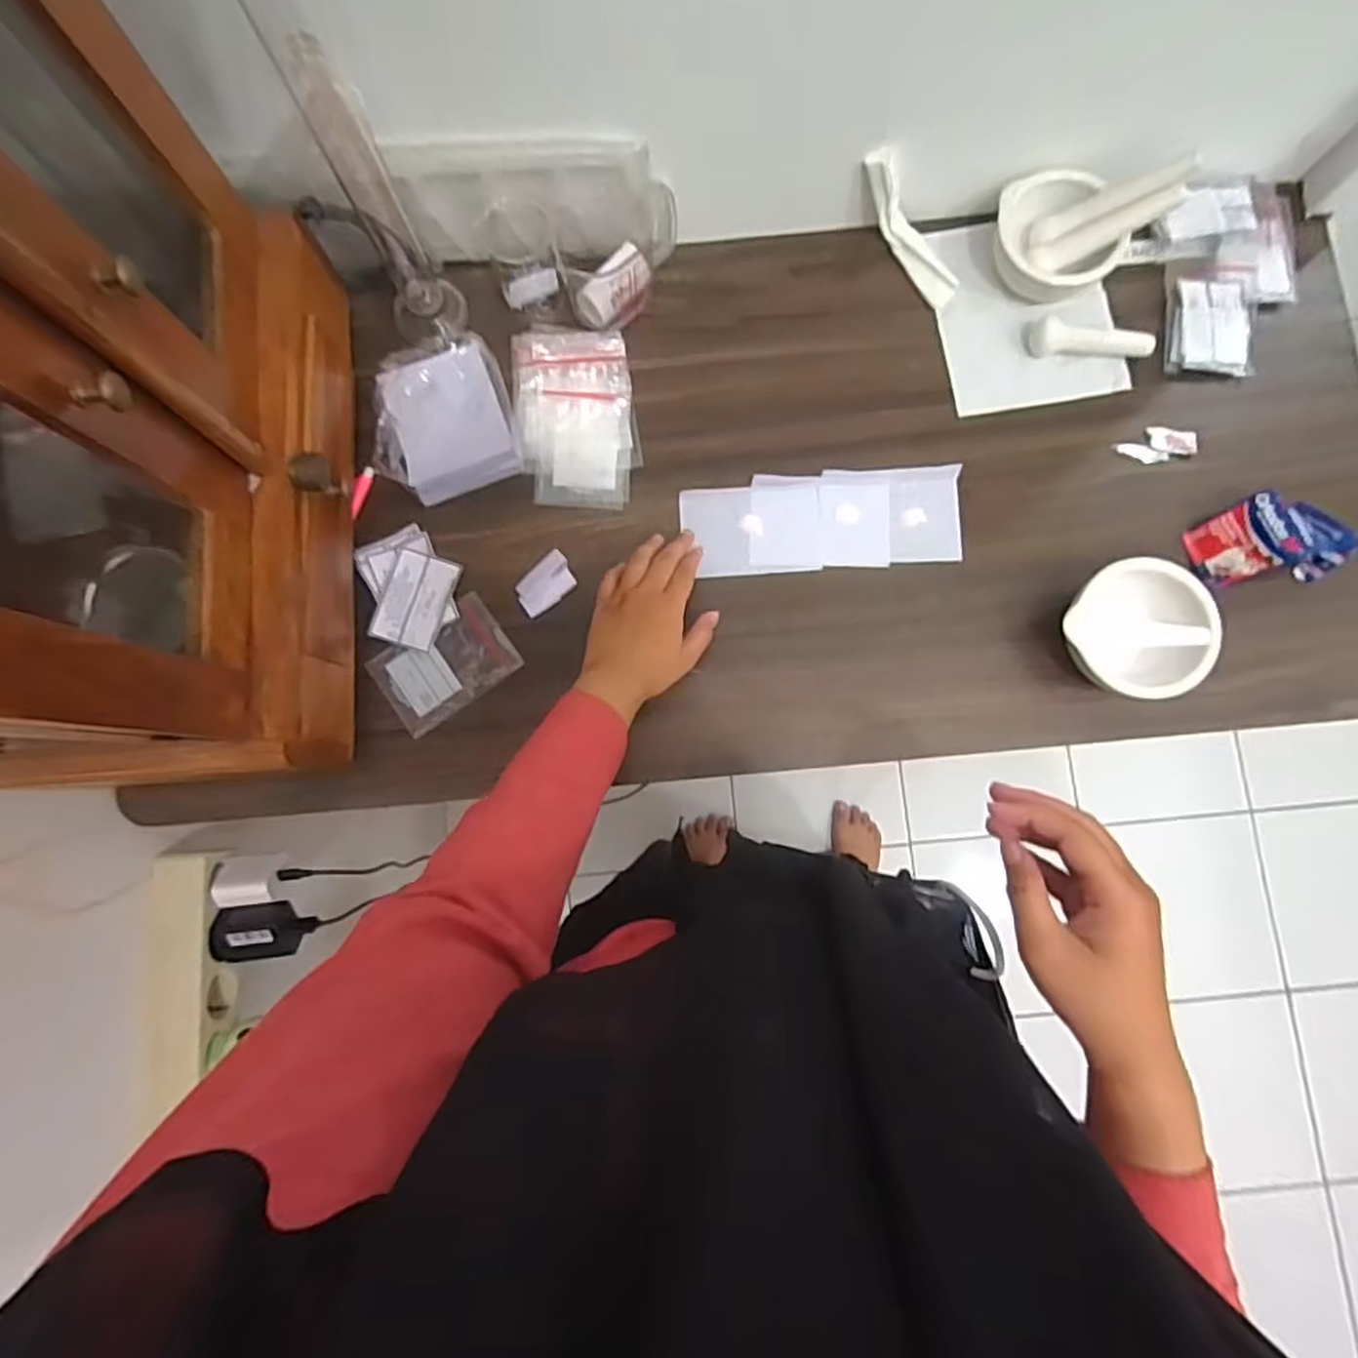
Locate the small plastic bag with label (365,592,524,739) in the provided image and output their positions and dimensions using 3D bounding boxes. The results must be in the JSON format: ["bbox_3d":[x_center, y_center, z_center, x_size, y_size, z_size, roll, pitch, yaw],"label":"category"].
[{"bbox_3d":[-0.181,-0.012,0.542,0.100,0.006,0.068,-35,83,-4],"label":"small plastic bag with label"}]

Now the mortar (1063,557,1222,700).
[{"bbox_3d":[0.330,-0.032,0.517,0.092,0.055,0.096,0,82,1],"label":"mortar"}]

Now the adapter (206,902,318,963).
[{"bbox_3d":[-0.344,0.207,0.579,0.064,0.039,0.044,-2,82,1],"label":"adapter"}]

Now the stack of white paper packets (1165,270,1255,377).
[{"bbox_3d":[0.430,-0.289,0.566,0.065,0.014,0.088,7,83,2],"label":"stack of white paper packets"}]

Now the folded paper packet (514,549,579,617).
[{"bbox_3d":[-0.105,-0.074,0.550,0.050,0.008,0.031,-40,84,-4],"label":"folded paper packet"}]

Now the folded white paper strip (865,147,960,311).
[{"bbox_3d":[0.181,-0.361,0.567,0.031,0.037,0.124,-50,122,-5],"label":"folded white paper strip"}]

